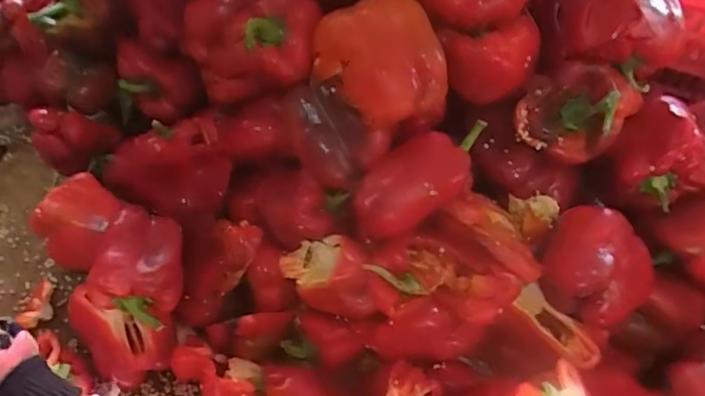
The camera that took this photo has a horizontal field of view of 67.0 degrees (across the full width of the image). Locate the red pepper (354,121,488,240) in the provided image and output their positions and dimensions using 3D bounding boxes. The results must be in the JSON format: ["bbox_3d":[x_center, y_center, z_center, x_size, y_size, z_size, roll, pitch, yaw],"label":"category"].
[{"bbox_3d":[0.072,-0.019,0.502,0.149,0.064,0.068,-21,55,-20],"label":"red pepper"}]

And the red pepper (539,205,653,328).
[{"bbox_3d":[0.220,0.058,0.480,0.093,0.066,0.094,2,50,-2],"label":"red pepper"}]

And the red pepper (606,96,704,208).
[{"bbox_3d":[0.299,-0.039,0.536,0.085,0.076,0.093,-17,53,-16],"label":"red pepper"}]

